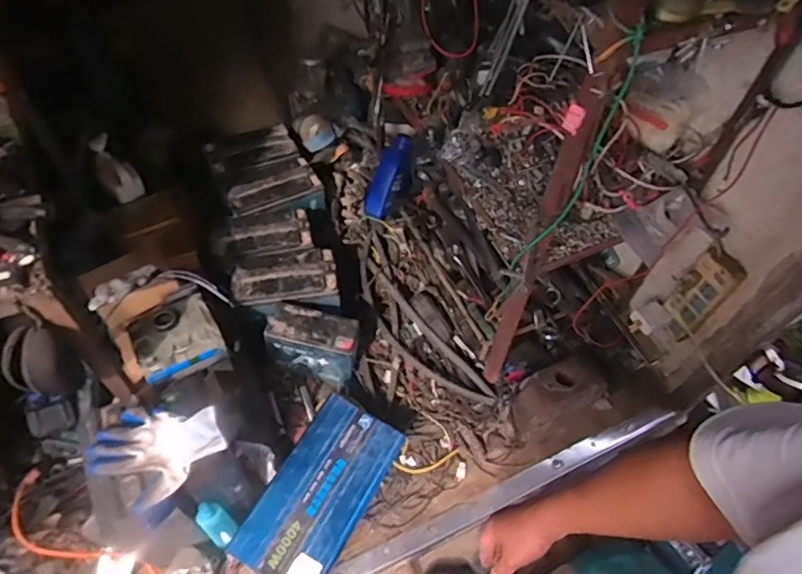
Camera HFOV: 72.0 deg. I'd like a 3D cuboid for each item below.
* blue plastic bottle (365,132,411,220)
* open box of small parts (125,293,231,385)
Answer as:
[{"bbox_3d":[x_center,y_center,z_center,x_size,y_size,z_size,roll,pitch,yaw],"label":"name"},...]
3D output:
[{"bbox_3d":[-0.025,-0.277,1.389,0.073,0.214,0.056,28,18,16],"label":"blue plastic bottle"},{"bbox_3d":[-0.396,0.092,0.981,0.143,0.045,0.127,-25,59,-20],"label":"open box of small parts"}]

